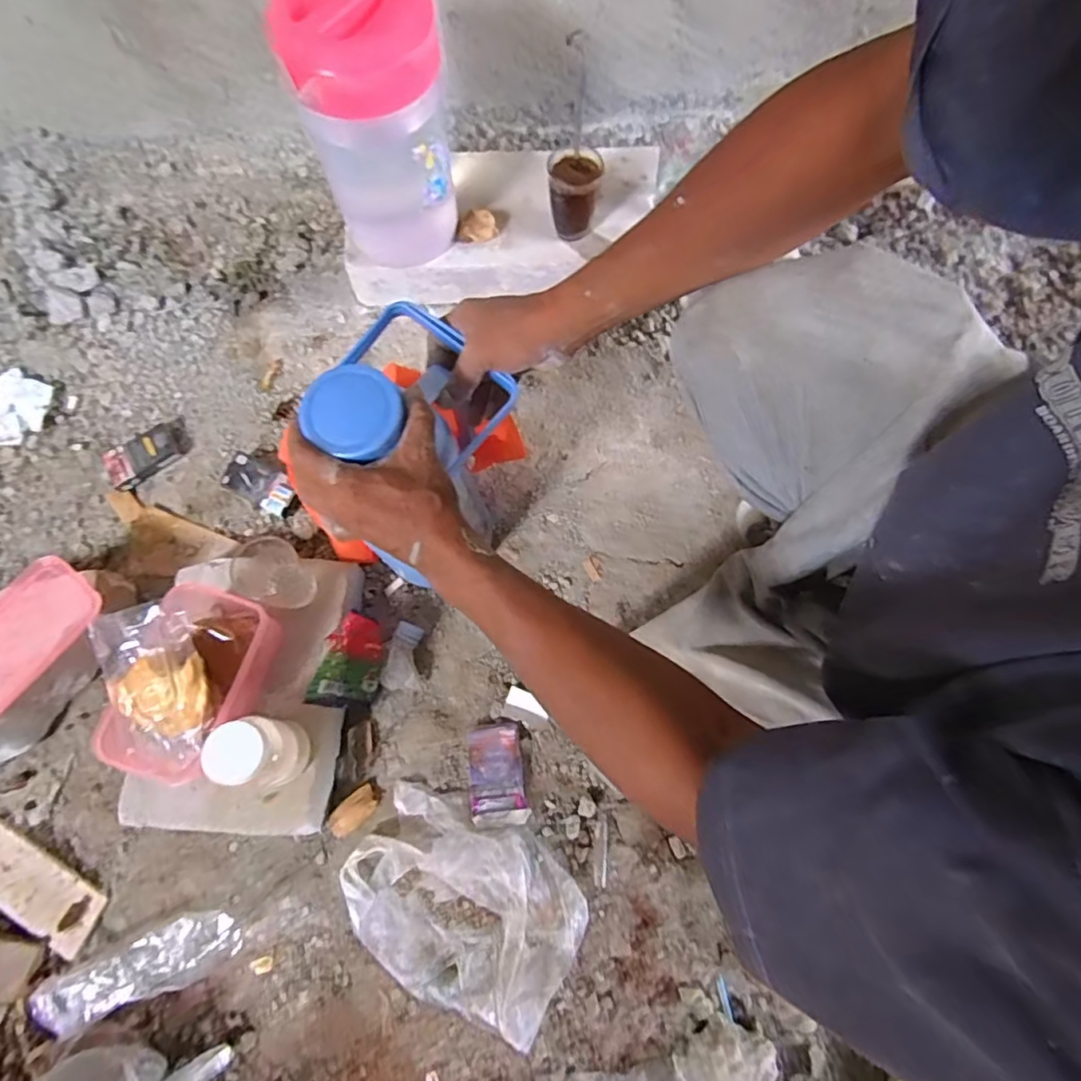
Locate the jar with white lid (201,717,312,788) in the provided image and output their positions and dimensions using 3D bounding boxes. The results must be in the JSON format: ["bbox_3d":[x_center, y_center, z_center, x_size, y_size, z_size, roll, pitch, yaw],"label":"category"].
[{"bbox_3d":[-0.272,0.209,0.591,0.055,0.113,0.064,-10,72,-1],"label":"jar with white lid"}]

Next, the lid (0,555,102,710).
[{"bbox_3d":[-0.589,0.112,0.666,0.111,0.017,0.188,36,77,12],"label":"lid"}]

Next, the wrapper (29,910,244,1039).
[{"bbox_3d":[-0.417,0.447,0.627,0.211,0.040,0.061,-21,73,-5],"label":"wrapper"}]

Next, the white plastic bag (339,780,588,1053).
[{"bbox_3d":[-0.084,0.385,0.634,0.253,0.039,0.182,27,75,10],"label":"white plastic bag"}]

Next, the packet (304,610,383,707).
[{"bbox_3d":[-0.213,0.134,0.673,0.018,0.083,0.103,6,79,31],"label":"packet"}]

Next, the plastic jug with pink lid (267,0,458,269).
[{"bbox_3d":[-0.175,-0.443,0.661,0.158,0.262,0.133,-9,72,-1],"label":"plastic jug with pink lid"}]

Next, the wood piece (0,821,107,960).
[{"bbox_3d":[-0.595,0.363,0.664,0.244,0.012,0.066,26,75,10],"label":"wood piece"}]

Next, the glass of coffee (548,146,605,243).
[{"bbox_3d":[0.044,-0.425,0.745,0.062,0.091,0.071,-1,72,2],"label":"glass of coffee"}]

